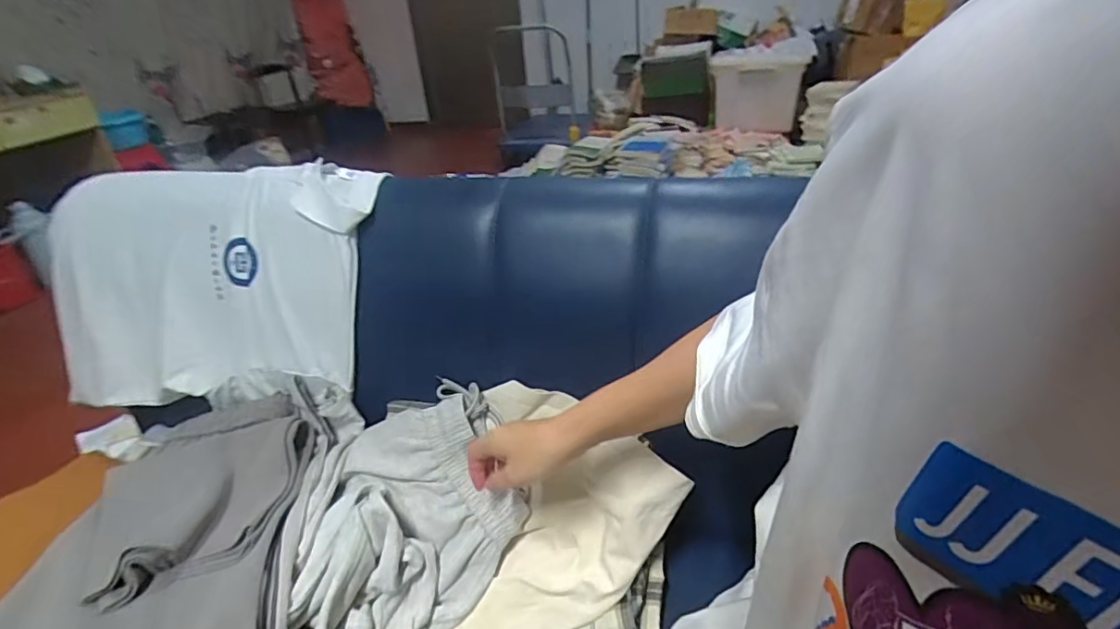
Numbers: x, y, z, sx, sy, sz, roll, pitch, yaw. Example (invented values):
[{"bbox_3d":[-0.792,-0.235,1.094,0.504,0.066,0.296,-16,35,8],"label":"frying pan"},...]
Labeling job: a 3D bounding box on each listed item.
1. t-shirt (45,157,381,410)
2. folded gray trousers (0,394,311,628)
[{"bbox_3d":[-0.501,-0.031,0.781,0.552,0.346,0.079,0,9,15],"label":"t-shirt"},{"bbox_3d":[-0.452,0.266,0.598,0.320,0.065,0.435,-8,32,-6],"label":"folded gray trousers"}]

